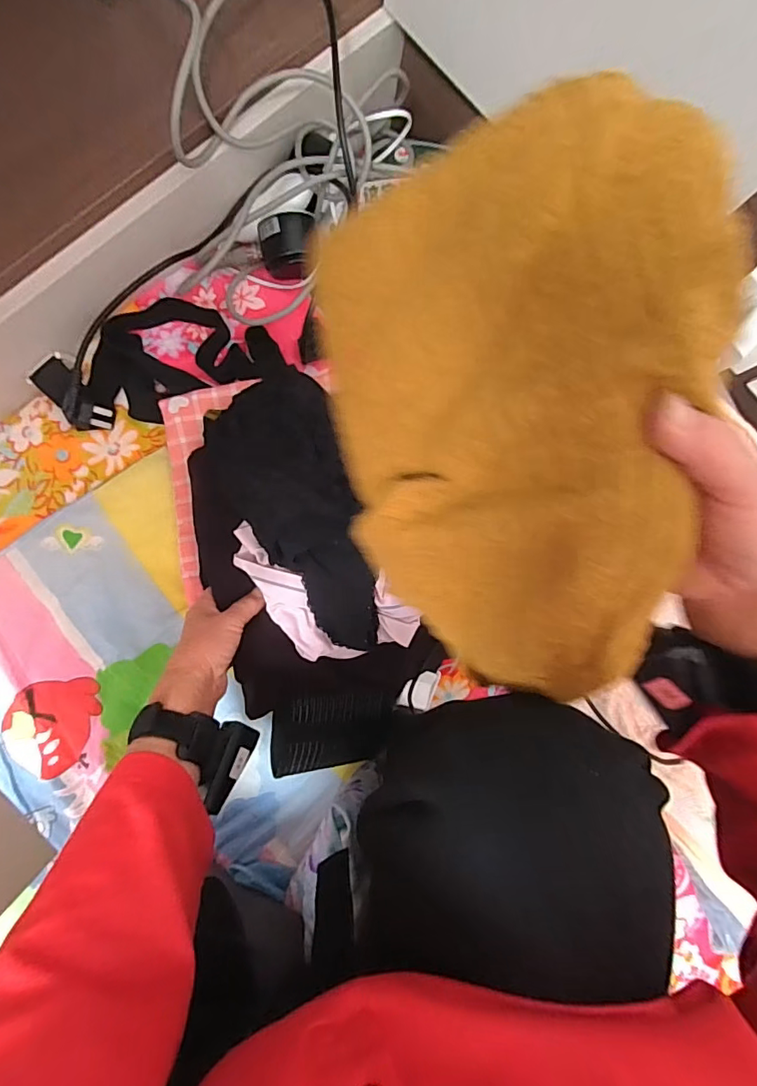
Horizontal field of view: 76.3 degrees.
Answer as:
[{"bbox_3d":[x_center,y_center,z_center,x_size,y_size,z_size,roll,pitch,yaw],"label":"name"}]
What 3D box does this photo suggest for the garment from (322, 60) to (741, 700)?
[{"bbox_3d":[0.063,-0.048,0.233,0.178,0.040,0.246,-4,104,24],"label":"garment"}]

